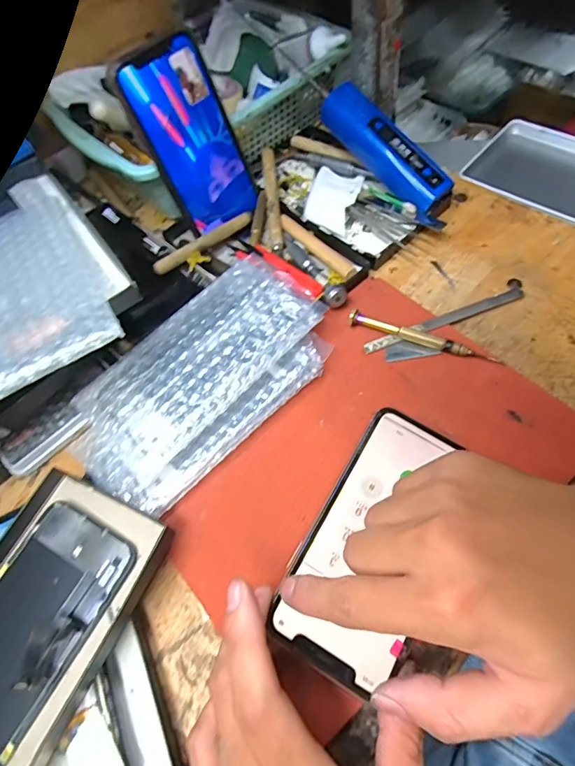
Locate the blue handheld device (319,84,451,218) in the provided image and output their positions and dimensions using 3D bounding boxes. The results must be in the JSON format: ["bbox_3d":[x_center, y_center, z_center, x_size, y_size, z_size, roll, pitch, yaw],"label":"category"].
[{"bbox_3d":[0.084,-0.201,0.401,0.030,0.038,0.137,-42,84,-17],"label":"blue handheld device"}]

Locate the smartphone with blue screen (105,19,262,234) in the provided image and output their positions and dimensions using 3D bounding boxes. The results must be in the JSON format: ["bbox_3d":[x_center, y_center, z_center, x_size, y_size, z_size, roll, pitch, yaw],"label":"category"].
[{"bbox_3d":[-0.076,-0.197,0.378,0.072,0.140,0.009,-41,43,-11],"label":"smartphone with blue screen"}]

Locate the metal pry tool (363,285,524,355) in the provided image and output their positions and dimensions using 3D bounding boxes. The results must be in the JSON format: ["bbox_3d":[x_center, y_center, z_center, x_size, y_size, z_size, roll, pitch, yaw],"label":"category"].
[{"bbox_3d":[0.117,-0.047,0.345,0.128,0.004,0.011,-22,60,-5],"label":"metal pry tool"}]

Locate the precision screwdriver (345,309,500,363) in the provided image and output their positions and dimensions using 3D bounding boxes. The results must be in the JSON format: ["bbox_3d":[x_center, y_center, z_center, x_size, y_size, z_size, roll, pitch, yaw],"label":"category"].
[{"bbox_3d":[0.096,-0.032,0.335,0.106,0.010,0.009,19,65,18],"label":"precision screwdriver"}]

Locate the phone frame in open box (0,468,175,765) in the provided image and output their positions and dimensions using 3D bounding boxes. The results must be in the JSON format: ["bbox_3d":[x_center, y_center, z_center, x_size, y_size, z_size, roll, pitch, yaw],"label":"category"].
[{"bbox_3d":[-0.150,0.136,0.257,0.103,0.022,0.166,22,66,15],"label":"phone frame in open box"}]

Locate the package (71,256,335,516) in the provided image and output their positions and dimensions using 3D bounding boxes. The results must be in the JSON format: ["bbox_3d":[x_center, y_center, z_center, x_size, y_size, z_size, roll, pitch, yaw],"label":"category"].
[{"bbox_3d":[-0.060,-0.006,0.323,0.187,0.028,0.106,-41,63,-15],"label":"package"}]

